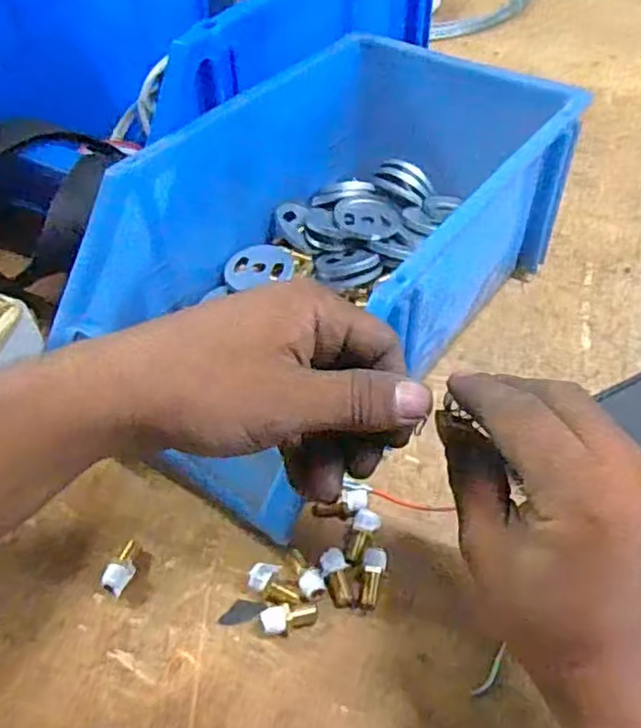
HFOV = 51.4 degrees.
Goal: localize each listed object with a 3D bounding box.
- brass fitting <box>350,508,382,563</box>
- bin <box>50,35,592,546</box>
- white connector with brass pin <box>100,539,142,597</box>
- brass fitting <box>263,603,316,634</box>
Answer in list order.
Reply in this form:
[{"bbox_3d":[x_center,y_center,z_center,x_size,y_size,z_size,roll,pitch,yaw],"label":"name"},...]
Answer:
[{"bbox_3d":[0.022,0.093,0.358,0.013,0.012,0.031,14,49,14],"label":"brass fitting"},{"bbox_3d":[0.010,-0.077,0.438,0.194,0.129,0.311,28,54,25],"label":"bin"},{"bbox_3d":[-0.103,0.106,0.348,0.013,0.014,0.031,13,49,13],"label":"white connector with brass pin"},{"bbox_3d":[-0.015,0.125,0.327,0.027,0.014,0.010,-14,48,-11],"label":"brass fitting"}]

